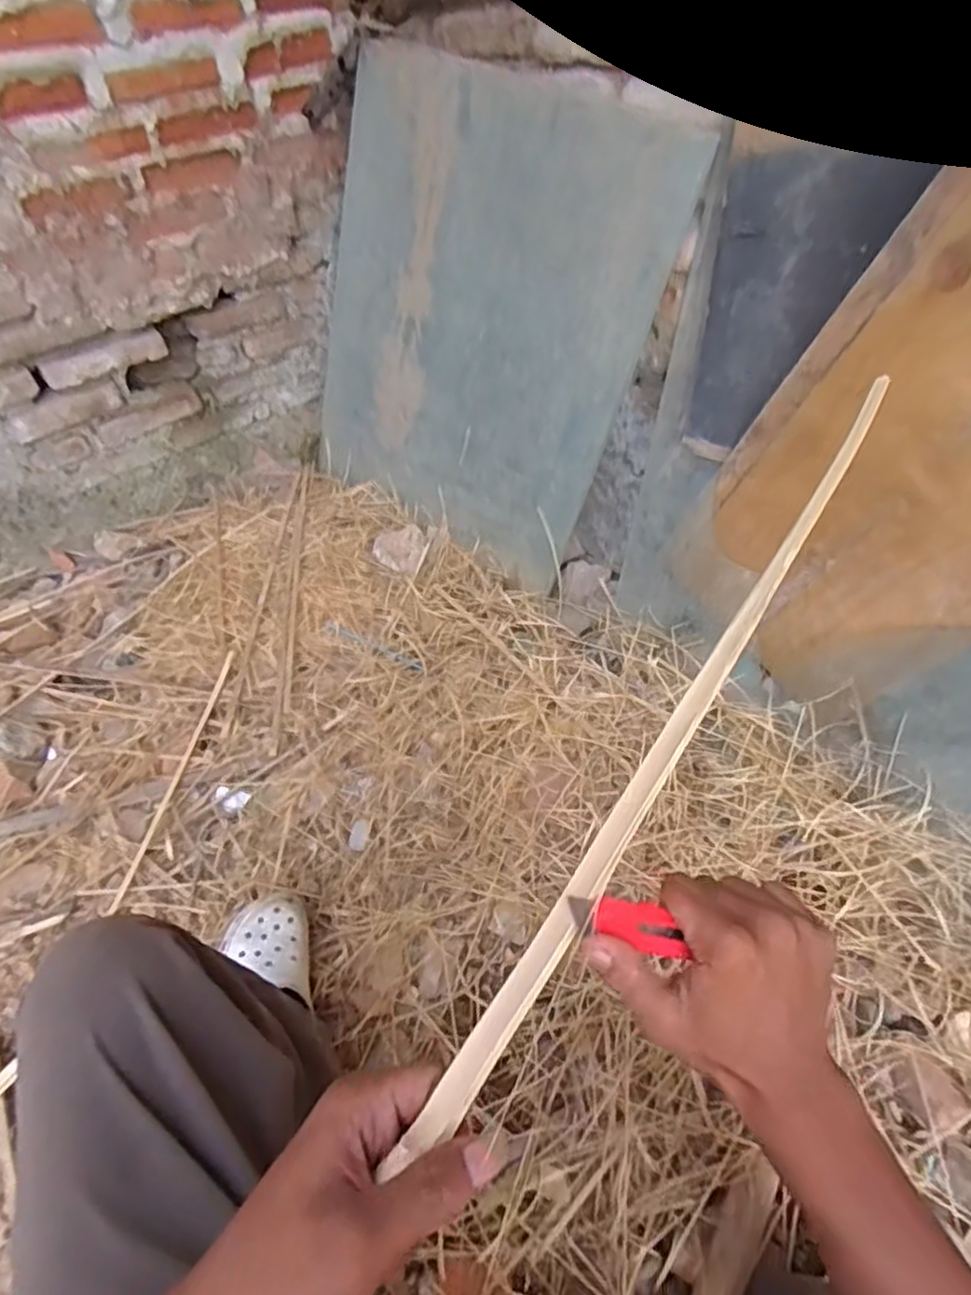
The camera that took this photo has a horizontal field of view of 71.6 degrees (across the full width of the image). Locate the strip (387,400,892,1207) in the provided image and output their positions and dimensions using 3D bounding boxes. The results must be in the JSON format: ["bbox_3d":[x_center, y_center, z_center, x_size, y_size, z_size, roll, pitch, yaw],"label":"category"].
[{"bbox_3d":[0.145,0.004,0.408,0.019,0.012,0.598,28,60,22],"label":"strip"}]

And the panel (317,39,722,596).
[{"bbox_3d":[-0.043,-0.542,1.176,0.658,0.694,0.028,36,41,24],"label":"panel"}]

